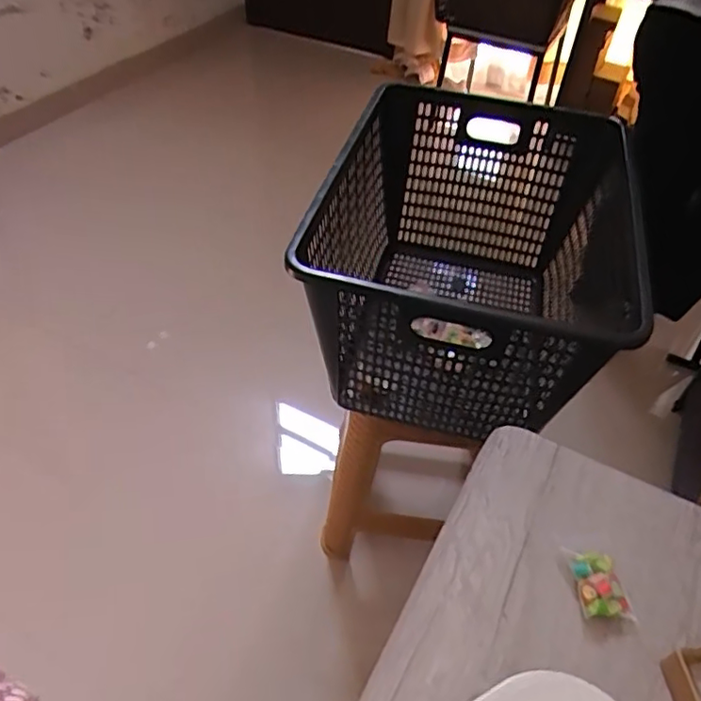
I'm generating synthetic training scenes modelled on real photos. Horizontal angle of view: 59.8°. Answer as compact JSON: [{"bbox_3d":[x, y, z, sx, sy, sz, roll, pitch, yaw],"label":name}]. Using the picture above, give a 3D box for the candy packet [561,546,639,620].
[{"bbox_3d":[0.198,0.185,0.486,0.040,0.019,0.052,-1,46,-5],"label":"candy packet"}]

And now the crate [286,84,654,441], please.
[{"bbox_3d":[0.183,-0.128,0.994,0.411,0.347,0.570,12,47,8],"label":"crate"}]

